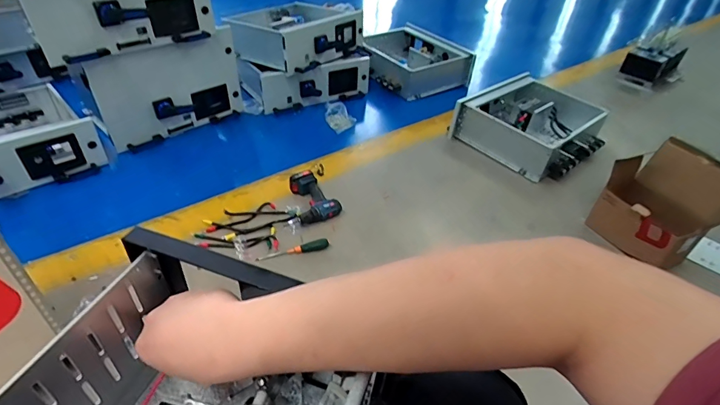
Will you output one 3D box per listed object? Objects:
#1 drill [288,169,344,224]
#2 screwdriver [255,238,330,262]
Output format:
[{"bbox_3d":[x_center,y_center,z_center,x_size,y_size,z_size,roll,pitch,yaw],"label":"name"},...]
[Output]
[{"bbox_3d":[-0.179,-0.018,1.395,0.157,0.062,0.218,-18,45,-25],"label":"drill"},{"bbox_3d":[-0.205,0.147,1.242,0.222,0.026,0.029,-12,43,-19],"label":"screwdriver"}]

